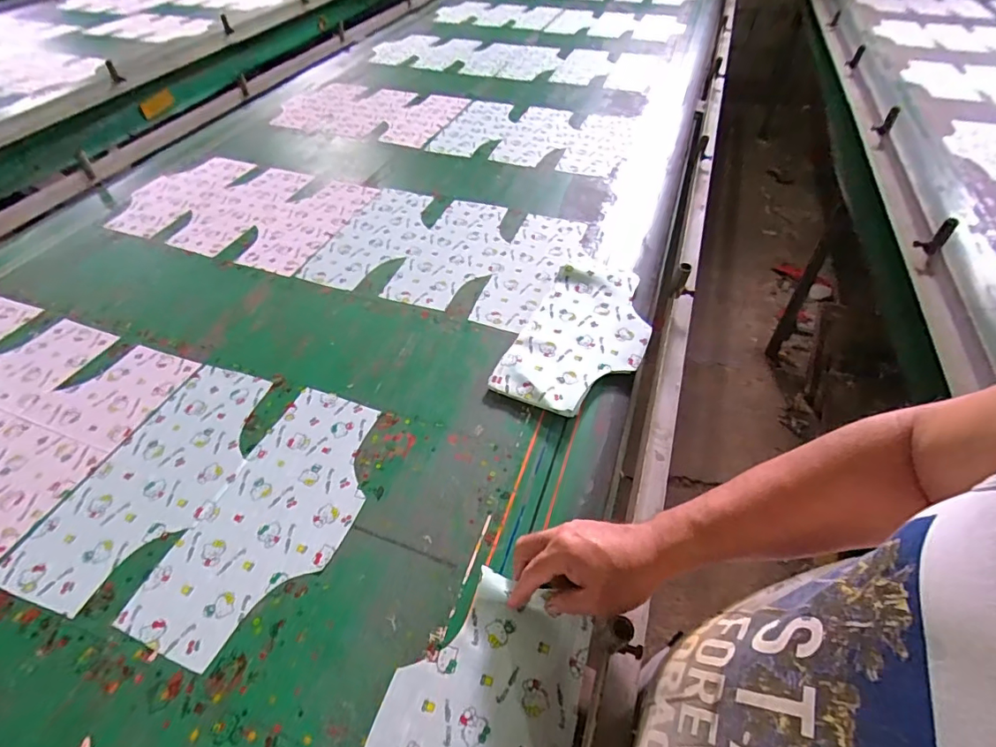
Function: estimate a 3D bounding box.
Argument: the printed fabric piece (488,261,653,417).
[{"bbox_3d":[0.132,-0.066,0.741,0.170,0.018,0.317,18,51,20],"label":"printed fabric piece"}]

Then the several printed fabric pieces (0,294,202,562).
[{"bbox_3d":[-0.725,0.036,0.693,0.503,0.007,0.321,14,49,15],"label":"several printed fabric pieces"}]

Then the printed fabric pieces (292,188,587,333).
[{"bbox_3d":[-0.102,-0.233,0.919,0.453,0.009,0.323,15,49,16],"label":"printed fabric pieces"}]

